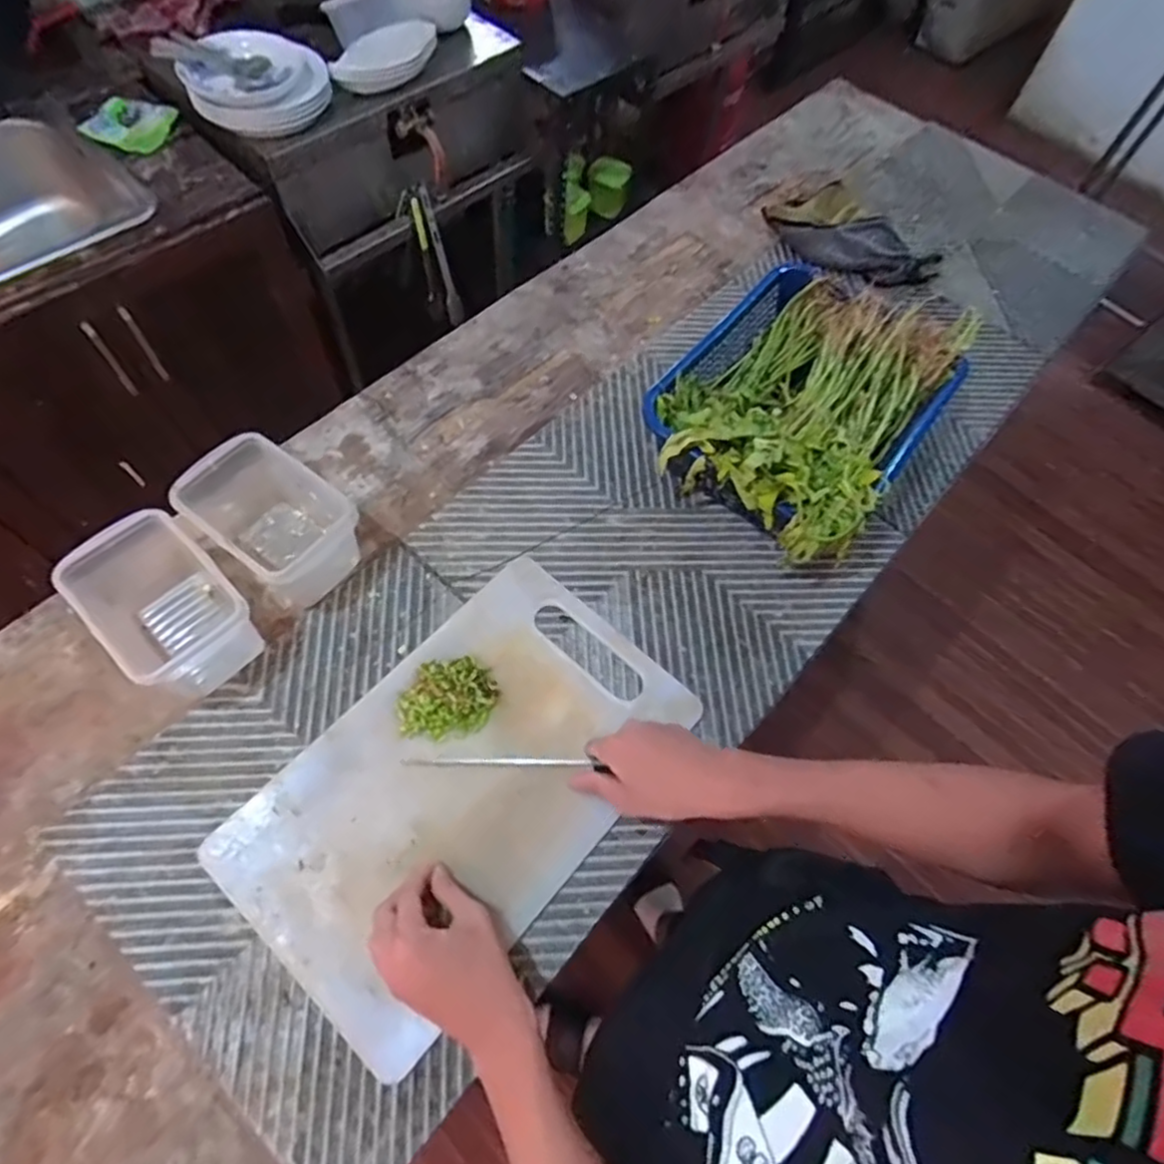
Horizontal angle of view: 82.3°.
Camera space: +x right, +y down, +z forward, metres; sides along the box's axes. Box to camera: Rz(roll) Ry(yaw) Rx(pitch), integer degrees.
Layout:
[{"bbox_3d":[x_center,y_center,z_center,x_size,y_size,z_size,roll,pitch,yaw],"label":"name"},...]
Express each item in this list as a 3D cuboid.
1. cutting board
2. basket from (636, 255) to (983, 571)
[{"bbox_3d":[-0.102,0.172,0.599,0.244,0.017,0.394,40,68,15],"label":"cutting board"},{"bbox_3d":[0.245,-0.198,0.749,0.253,0.117,0.346,36,67,15],"label":"basket"}]

